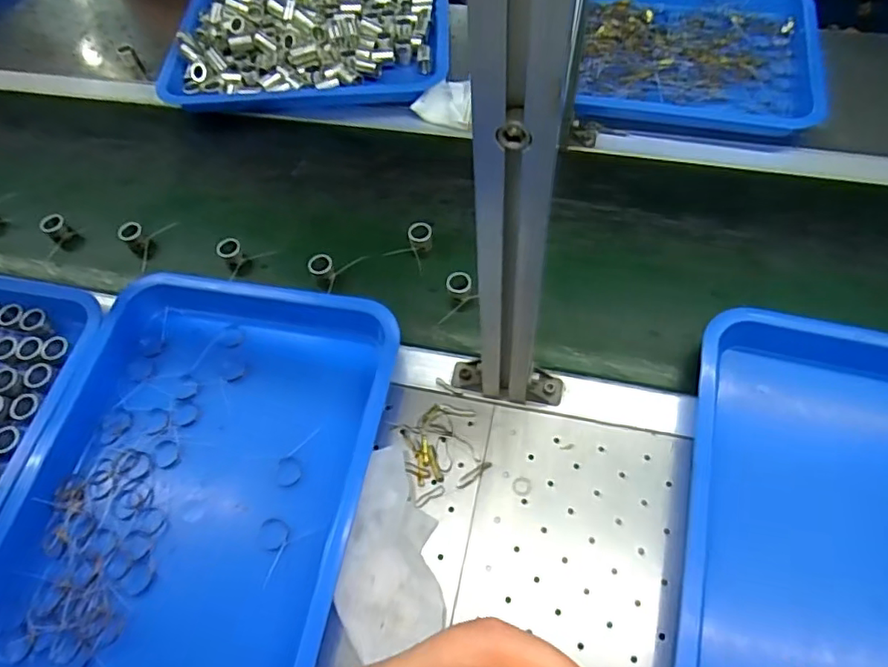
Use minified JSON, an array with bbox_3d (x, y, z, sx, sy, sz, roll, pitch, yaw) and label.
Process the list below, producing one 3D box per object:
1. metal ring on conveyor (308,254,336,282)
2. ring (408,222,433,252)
[{"bbox_3d":[-0.130,-0.067,0.630,0.025,0.029,0.023,-2,61,3],"label":"metal ring on conveyor"},{"bbox_3d":[-0.026,-0.105,0.647,0.025,0.031,0.024,-2,61,3],"label":"ring"}]

